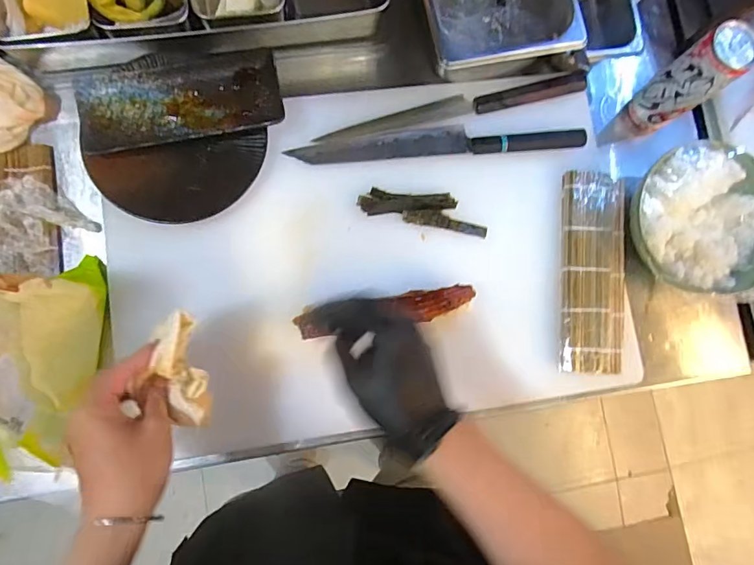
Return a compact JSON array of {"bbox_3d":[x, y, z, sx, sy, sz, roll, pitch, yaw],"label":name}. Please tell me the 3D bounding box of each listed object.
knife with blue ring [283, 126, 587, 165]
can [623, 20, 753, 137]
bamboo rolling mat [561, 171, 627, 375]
[{"bbox_3d":[0.075,-0.170,0.573,0.347,0.019,0.039,-4,84,-5],"label":"knife with blue ring"},{"bbox_3d":[0.363,-0.234,0.562,0.055,0.151,0.057,1,83,-5],"label":"can"},{"bbox_3d":[0.257,-0.013,0.561,0.077,0.015,0.236,3,83,-5],"label":"bamboo rolling mat"}]

